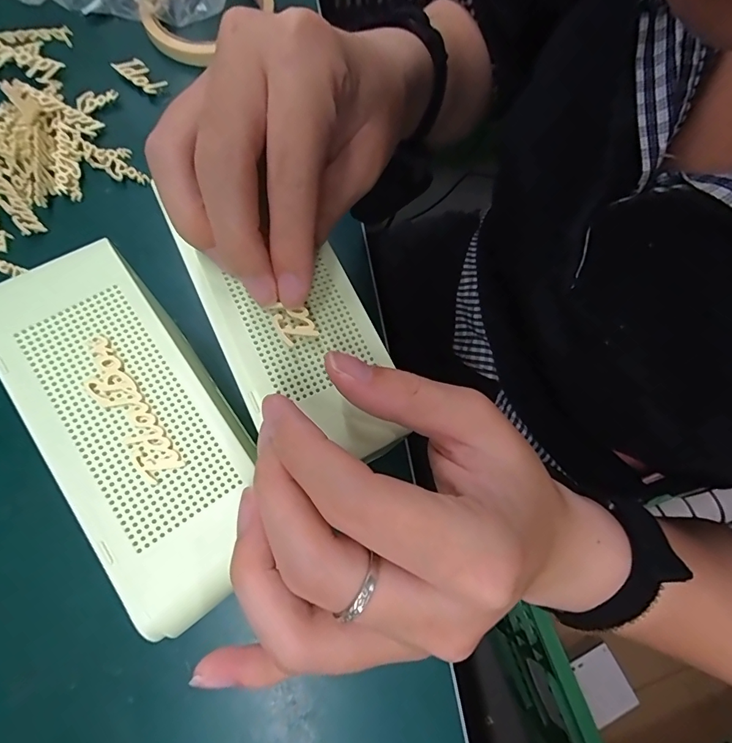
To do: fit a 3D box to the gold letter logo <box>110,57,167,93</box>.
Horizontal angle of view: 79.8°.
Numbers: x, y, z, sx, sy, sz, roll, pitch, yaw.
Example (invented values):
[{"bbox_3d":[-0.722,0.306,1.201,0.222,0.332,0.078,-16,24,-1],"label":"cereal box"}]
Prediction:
[{"bbox_3d":[-0.158,-0.208,0.308,0.033,0.004,0.017,39,74,0],"label":"gold letter logo"}]

